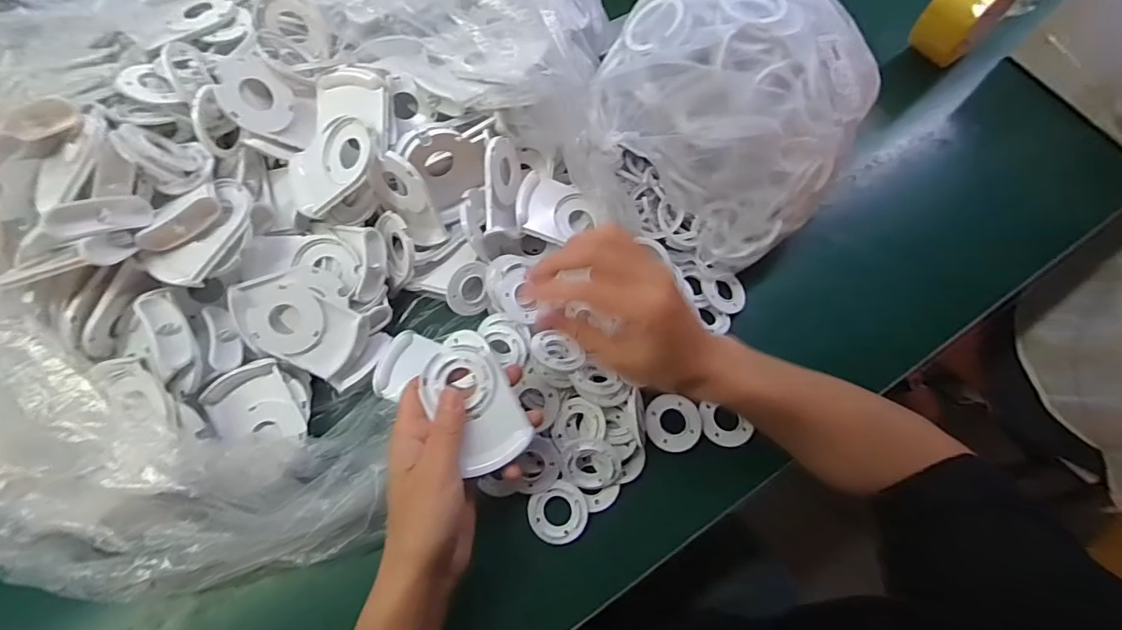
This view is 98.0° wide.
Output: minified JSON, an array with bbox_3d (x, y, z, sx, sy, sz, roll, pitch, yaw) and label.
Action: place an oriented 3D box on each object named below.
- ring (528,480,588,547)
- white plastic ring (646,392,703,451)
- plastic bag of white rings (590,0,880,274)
[{"bbox_3d":[-0.002,0.146,0.361,0.043,0.007,0.043,0,68,0],"label":"ring"},{"bbox_3d":[0.089,0.085,0.386,0.043,0.004,0.044,0,68,0],"label":"white plastic ring"},{"bbox_3d":[0.149,-0.194,0.424,0.220,0.124,0.250,29,70,11],"label":"plastic bag of white rings"}]

